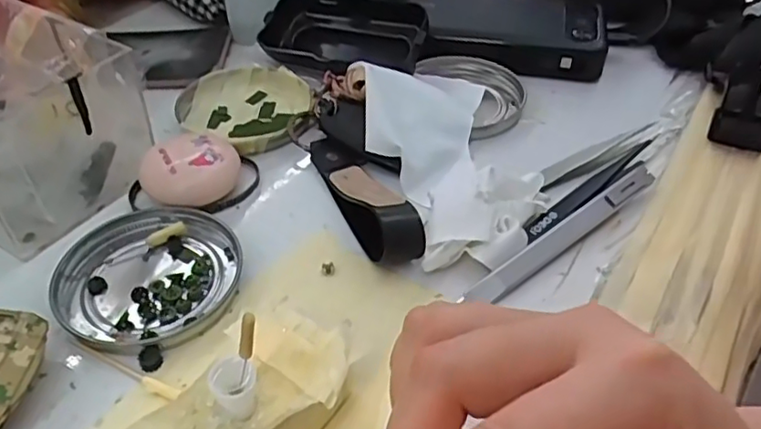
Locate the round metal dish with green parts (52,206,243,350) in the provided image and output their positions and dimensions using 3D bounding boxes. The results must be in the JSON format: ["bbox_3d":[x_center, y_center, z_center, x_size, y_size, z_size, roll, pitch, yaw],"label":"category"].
[{"bbox_3d":[-0.104,0.026,0.279,0.075,0.009,0.075,0,44,0],"label":"round metal dish with green parts"}]

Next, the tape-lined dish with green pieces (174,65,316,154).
[{"bbox_3d":[-0.081,-0.064,0.375,0.076,0.015,0.085,-8,44,-8],"label":"tape-lined dish with green pieces"}]

